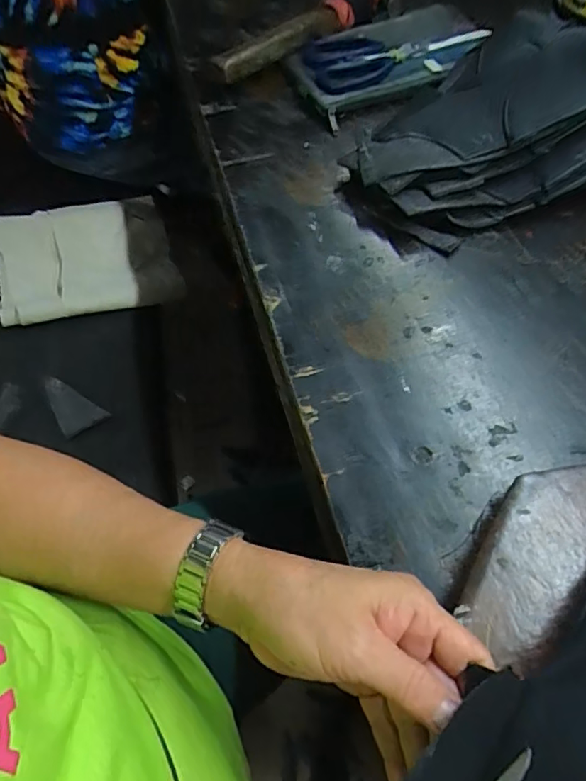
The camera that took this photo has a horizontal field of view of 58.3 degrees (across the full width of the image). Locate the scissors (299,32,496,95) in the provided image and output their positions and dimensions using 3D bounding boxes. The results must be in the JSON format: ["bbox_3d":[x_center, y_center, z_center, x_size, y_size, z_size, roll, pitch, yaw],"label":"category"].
[{"bbox_3d":[0.104,-0.335,0.516,0.175,0.018,0.071,-18,61,-8],"label":"scissors"}]

